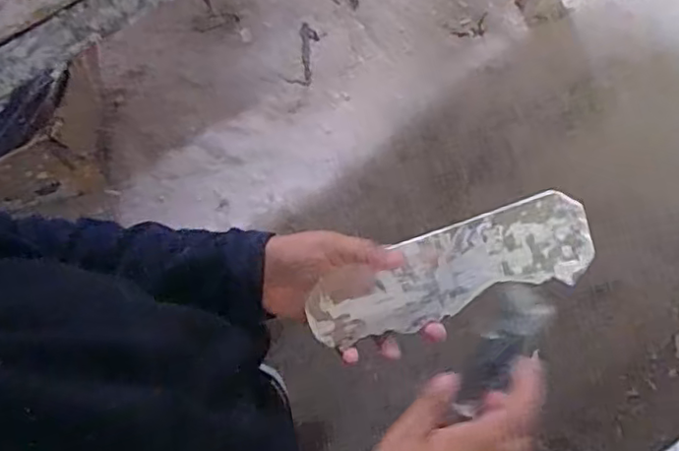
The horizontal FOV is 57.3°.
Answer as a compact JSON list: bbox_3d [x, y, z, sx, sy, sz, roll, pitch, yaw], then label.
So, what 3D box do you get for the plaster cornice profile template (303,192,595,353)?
[{"bbox_3d":[0.082,0.033,0.454,0.212,0.006,0.067,-16,100,-6],"label":"plaster cornice profile template"}]

